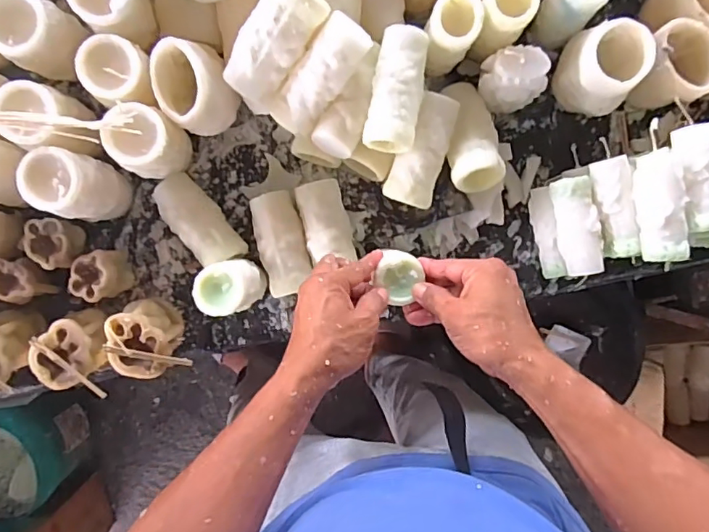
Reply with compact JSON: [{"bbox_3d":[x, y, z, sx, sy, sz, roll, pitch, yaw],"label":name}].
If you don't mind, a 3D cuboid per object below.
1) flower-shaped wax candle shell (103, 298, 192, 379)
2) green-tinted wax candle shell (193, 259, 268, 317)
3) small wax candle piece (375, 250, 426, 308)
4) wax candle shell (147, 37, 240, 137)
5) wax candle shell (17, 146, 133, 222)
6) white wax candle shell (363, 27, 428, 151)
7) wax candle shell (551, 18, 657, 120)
[{"bbox_3d":[-0.223,0.079,0.561,0.062,0.079,0.079,-28,95,1],"label":"flower-shaped wax candle shell"},{"bbox_3d":[-0.127,0.020,0.546,0.056,0.091,0.054,0,95,-1],"label":"green-tinted wax candle shell"},{"bbox_3d":[0.042,0.010,0.508,0.042,0.023,0.049,28,93,-3],"label":"small wax candle piece"},{"bbox_3d":[-0.156,-0.175,0.519,0.069,0.081,0.077,-23,95,0],"label":"wax candle shell"},{"bbox_3d":[-0.282,-0.084,0.534,0.069,0.097,0.073,15,94,-2],"label":"wax candle shell"},{"bbox_3d":[0.042,-0.173,0.511,0.048,0.040,0.114,10,94,-2],"label":"white wax candle shell"},{"bbox_3d":[0.250,-0.201,0.536,0.062,0.093,0.079,-33,95,1],"label":"wax candle shell"}]

